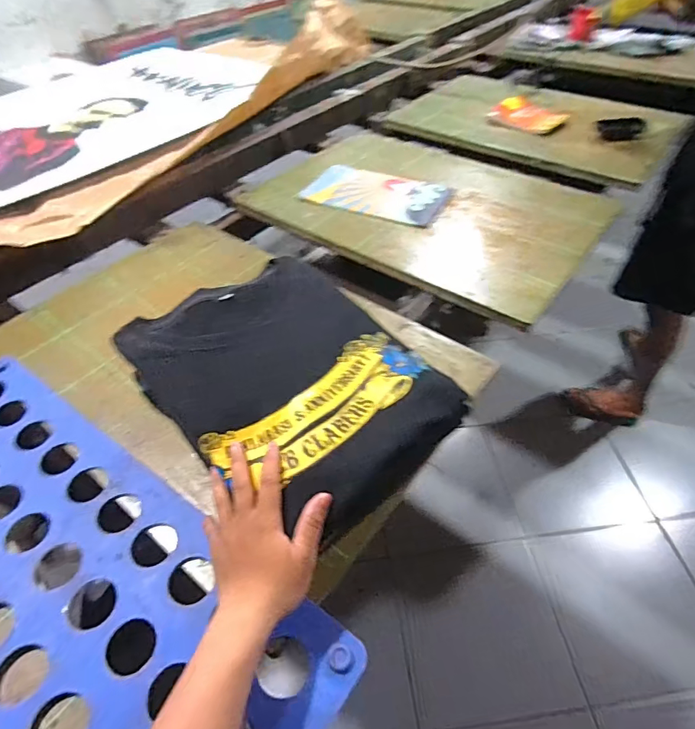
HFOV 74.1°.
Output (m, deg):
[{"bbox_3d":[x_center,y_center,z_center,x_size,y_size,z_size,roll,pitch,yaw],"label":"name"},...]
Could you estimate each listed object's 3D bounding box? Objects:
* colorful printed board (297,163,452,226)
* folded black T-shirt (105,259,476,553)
[{"bbox_3d":[0.047,-0.316,0.850,0.260,0.010,0.132,22,53,21],"label":"colorful printed board"},{"bbox_3d":[-0.054,0.019,0.473,0.219,0.056,0.296,-37,61,-26],"label":"folded black T-shirt"}]

